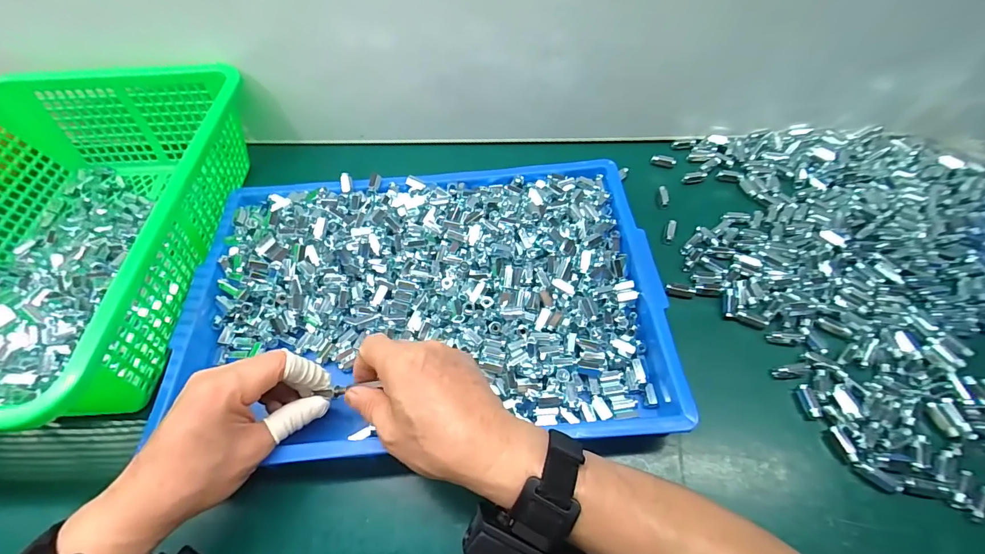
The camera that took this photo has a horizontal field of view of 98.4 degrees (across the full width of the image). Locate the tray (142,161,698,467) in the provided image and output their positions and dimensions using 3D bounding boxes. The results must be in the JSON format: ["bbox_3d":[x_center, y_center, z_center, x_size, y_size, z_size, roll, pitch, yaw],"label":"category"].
[{"bbox_3d":[-0.064,0.018,0.407,0.426,0.047,0.283,-4,58,0],"label":"tray"}]

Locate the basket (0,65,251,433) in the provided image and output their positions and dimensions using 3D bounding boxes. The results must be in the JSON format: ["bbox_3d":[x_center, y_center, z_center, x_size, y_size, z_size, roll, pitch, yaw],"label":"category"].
[{"bbox_3d":[-0.422,-0.041,0.418,0.295,0.111,0.385,-1,58,2],"label":"basket"}]

